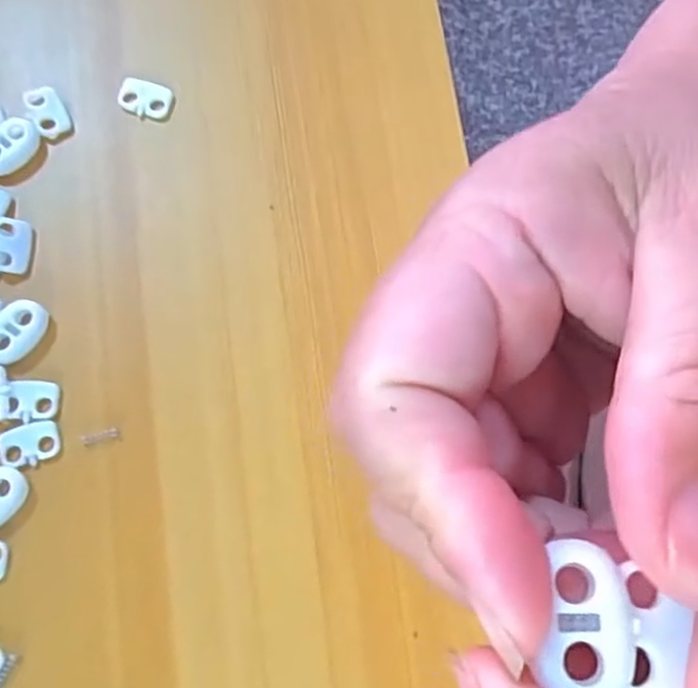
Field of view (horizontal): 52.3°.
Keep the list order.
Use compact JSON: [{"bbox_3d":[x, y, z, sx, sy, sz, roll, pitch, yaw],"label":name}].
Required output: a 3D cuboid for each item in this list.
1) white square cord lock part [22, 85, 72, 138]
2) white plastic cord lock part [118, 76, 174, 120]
[{"bbox_3d":[-0.107,-0.082,0.252,0.012,0.005,0.019,-26,79,-9],"label":"white square cord lock part"},{"bbox_3d":[-0.073,-0.088,0.254,0.019,0.004,0.013,13,76,0],"label":"white plastic cord lock part"}]

